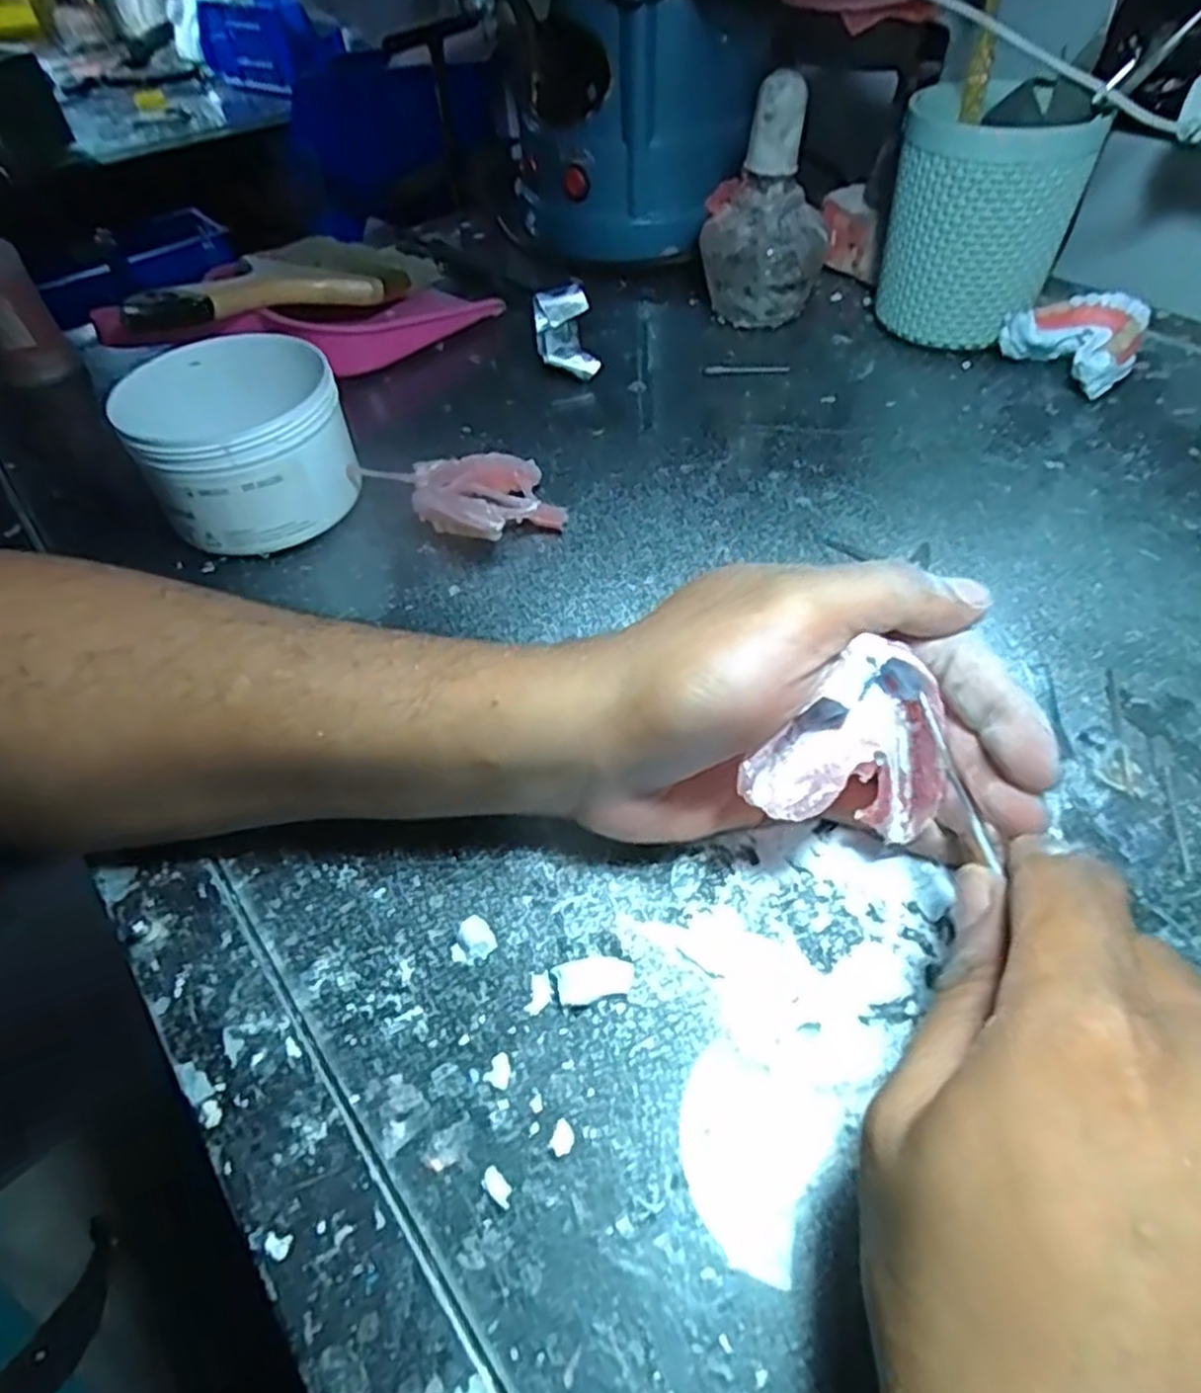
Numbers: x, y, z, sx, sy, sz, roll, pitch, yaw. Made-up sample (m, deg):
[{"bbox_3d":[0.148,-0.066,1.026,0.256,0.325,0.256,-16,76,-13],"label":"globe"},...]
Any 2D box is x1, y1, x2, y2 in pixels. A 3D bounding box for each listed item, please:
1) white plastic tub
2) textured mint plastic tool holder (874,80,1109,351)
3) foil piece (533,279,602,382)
[{"bbox_3d":[-0.163,-0.117,0.356,0.085,0.069,0.091,-2,49,2],"label":"white plastic tub"},{"bbox_3d":[0.206,-0.263,0.432,0.092,0.115,0.083,17,53,17],"label":"textured mint plastic tool holder"},{"bbox_3d":[-0.020,-0.211,0.461,0.035,0.024,0.067,-14,63,-8],"label":"foil piece"}]

